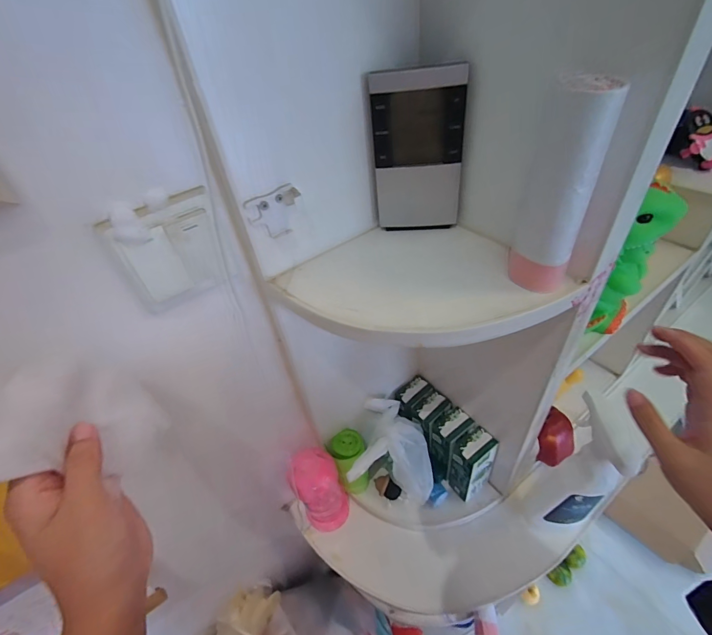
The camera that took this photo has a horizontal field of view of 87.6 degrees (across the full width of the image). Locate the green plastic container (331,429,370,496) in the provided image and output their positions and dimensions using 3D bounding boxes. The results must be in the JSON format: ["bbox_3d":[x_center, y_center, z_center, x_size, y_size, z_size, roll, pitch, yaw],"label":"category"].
[{"bbox_3d":[-0.008,0.239,0.613,0.056,0.123,0.052,-11,43,-3],"label":"green plastic container"}]

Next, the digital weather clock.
[{"bbox_3d":[0.058,-0.144,0.350,0.079,0.154,0.013,-1,44,8],"label":"digital weather clock"}]

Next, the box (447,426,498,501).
[{"bbox_3d":[0.180,0.227,0.585,0.063,0.125,0.050,-29,47,-21],"label":"box"}]

